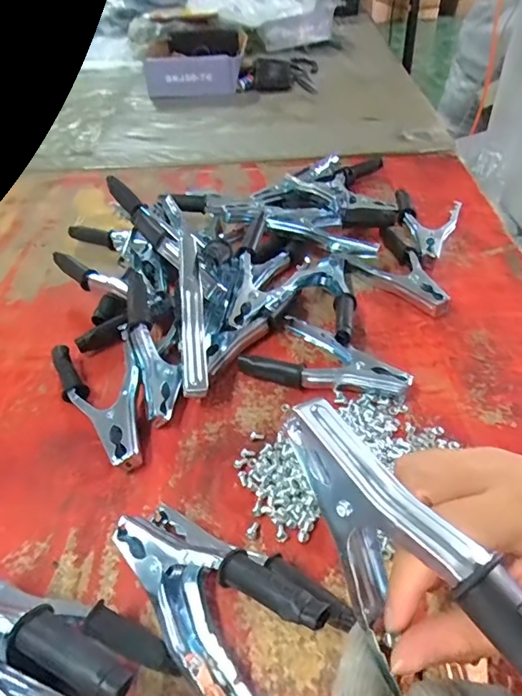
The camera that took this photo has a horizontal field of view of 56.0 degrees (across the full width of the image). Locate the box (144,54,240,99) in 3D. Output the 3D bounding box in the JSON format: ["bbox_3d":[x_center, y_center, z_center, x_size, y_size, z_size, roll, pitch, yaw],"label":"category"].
[{"bbox_3d":[-0.140,-0.556,1.008,0.191,0.077,0.034,-1,44,3],"label":"box"}]

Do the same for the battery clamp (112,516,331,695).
[{"bbox_3d":[-0.035,0.140,0.289,0.064,0.071,0.134,-34,52,-27],"label":"battery clamp"}]

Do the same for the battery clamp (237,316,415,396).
[{"bbox_3d":[0.061,0.016,0.439,0.139,0.023,0.076,21,49,23],"label":"battery clamp"}]

